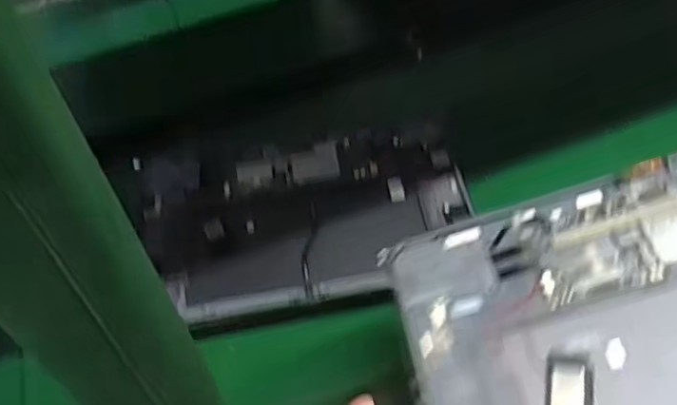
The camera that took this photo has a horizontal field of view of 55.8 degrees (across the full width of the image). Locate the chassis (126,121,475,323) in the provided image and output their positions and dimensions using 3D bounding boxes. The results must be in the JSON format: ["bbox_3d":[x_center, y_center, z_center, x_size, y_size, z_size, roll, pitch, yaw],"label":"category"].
[{"bbox_3d":[-0.030,0.006,0.489,0.246,0.014,0.167,-11,46,-2],"label":"chassis"}]

